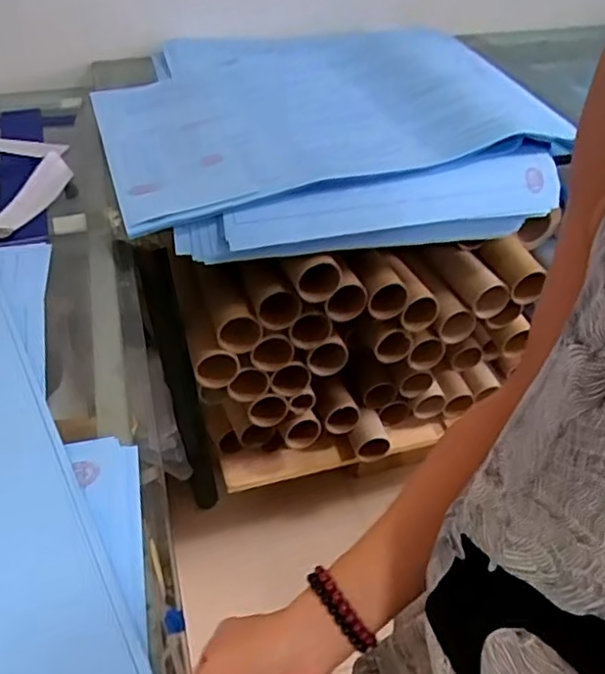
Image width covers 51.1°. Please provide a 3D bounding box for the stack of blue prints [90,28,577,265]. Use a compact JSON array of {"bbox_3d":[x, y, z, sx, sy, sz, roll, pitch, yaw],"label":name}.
[{"bbox_3d":[0.020,-0.388,1.242,0.779,0.210,0.611,-14,43,-16],"label":"stack of blue prints"}]

